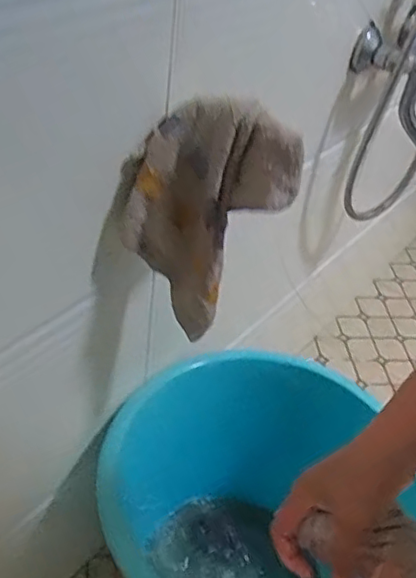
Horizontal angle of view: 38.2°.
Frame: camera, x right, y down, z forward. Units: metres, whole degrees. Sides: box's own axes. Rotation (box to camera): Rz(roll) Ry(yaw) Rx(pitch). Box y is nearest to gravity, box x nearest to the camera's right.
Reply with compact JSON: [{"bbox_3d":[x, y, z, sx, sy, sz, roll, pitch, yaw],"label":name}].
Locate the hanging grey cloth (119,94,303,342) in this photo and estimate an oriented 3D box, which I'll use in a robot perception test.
[{"bbox_3d":[-0.001,-0.053,0.553,0.140,0.237,0.056,17,42,8],"label":"hanging grey cloth"}]

